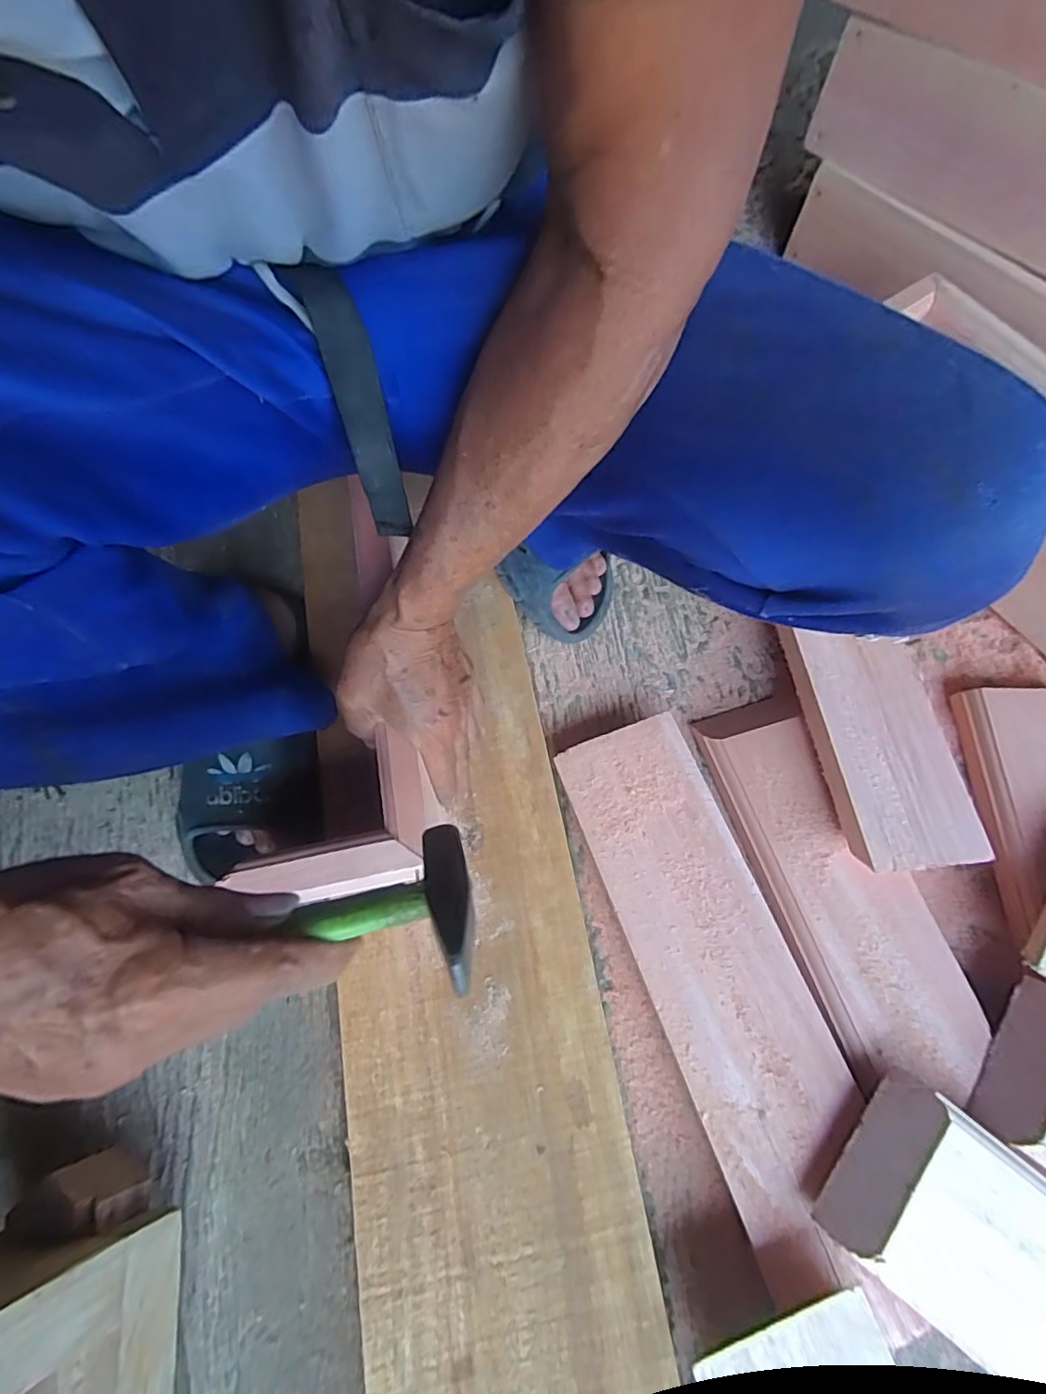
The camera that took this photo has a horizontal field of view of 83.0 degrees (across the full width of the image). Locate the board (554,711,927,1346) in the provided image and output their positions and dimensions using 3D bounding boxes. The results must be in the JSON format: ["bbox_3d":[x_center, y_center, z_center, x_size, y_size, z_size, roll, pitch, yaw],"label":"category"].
[{"bbox_3d":[0.149,0.217,0.452,0.112,0.035,0.415,-20,70,-6],"label":"board"}]

